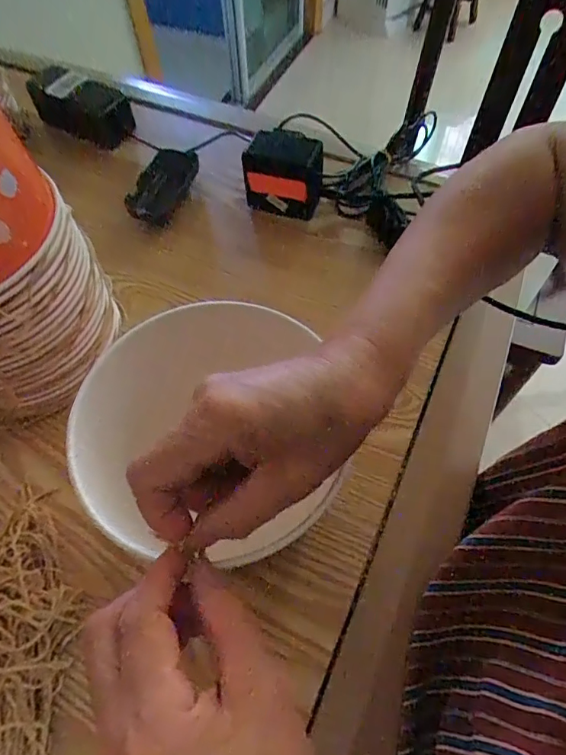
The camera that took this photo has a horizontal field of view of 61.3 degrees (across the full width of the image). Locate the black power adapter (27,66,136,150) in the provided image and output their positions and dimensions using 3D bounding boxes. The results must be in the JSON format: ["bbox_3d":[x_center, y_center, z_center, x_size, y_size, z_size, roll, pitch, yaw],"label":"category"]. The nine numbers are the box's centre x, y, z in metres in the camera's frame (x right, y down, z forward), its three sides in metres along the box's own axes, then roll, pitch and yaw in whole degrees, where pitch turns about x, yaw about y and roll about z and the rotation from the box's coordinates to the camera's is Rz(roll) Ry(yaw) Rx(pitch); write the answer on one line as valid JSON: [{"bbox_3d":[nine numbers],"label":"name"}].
[{"bbox_3d":[-0.260,-0.353,0.613,0.153,0.060,0.055,26,63,15],"label":"black power adapter"}]

